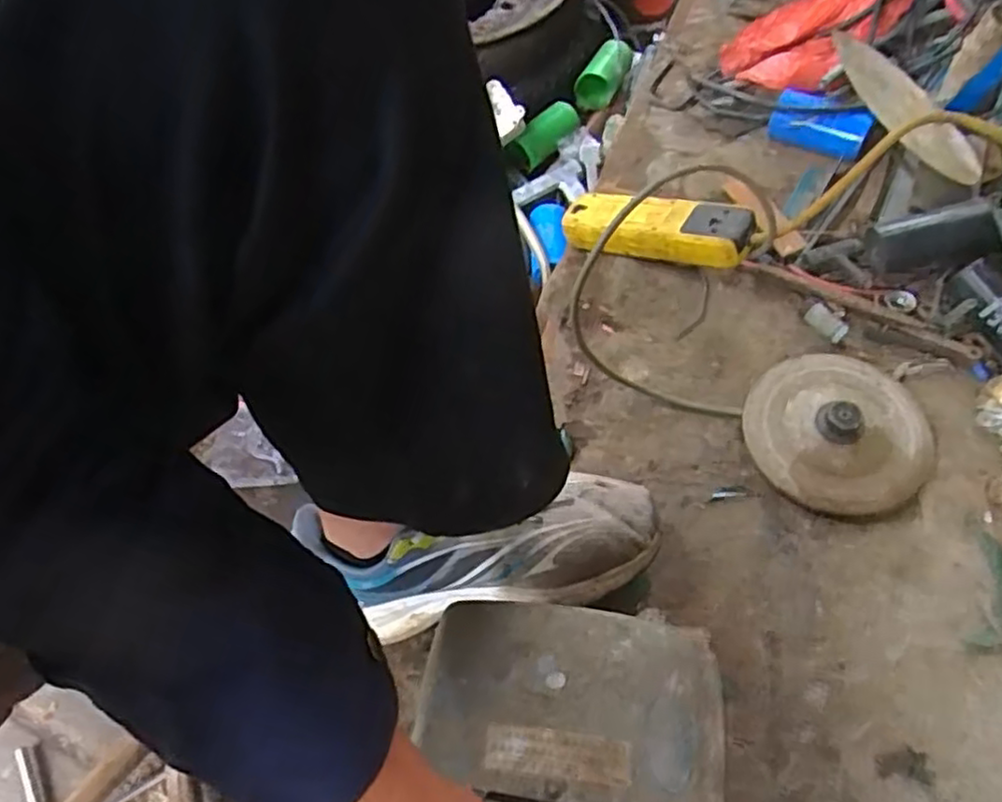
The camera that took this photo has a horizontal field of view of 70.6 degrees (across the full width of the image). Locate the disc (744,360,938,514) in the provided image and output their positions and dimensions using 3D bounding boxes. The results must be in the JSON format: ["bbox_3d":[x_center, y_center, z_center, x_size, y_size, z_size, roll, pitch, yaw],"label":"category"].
[{"bbox_3d":[0.282,0.018,0.583,0.150,0.039,0.141,-2,59,3],"label":"disc"}]

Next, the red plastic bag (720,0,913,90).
[{"bbox_3d":[0.368,-0.427,0.804,0.220,0.046,0.115,-30,59,12],"label":"red plastic bag"}]

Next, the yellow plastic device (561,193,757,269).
[{"bbox_3d":[0.151,-0.172,0.701,0.194,0.038,0.055,19,60,36],"label":"yellow plastic device"}]

